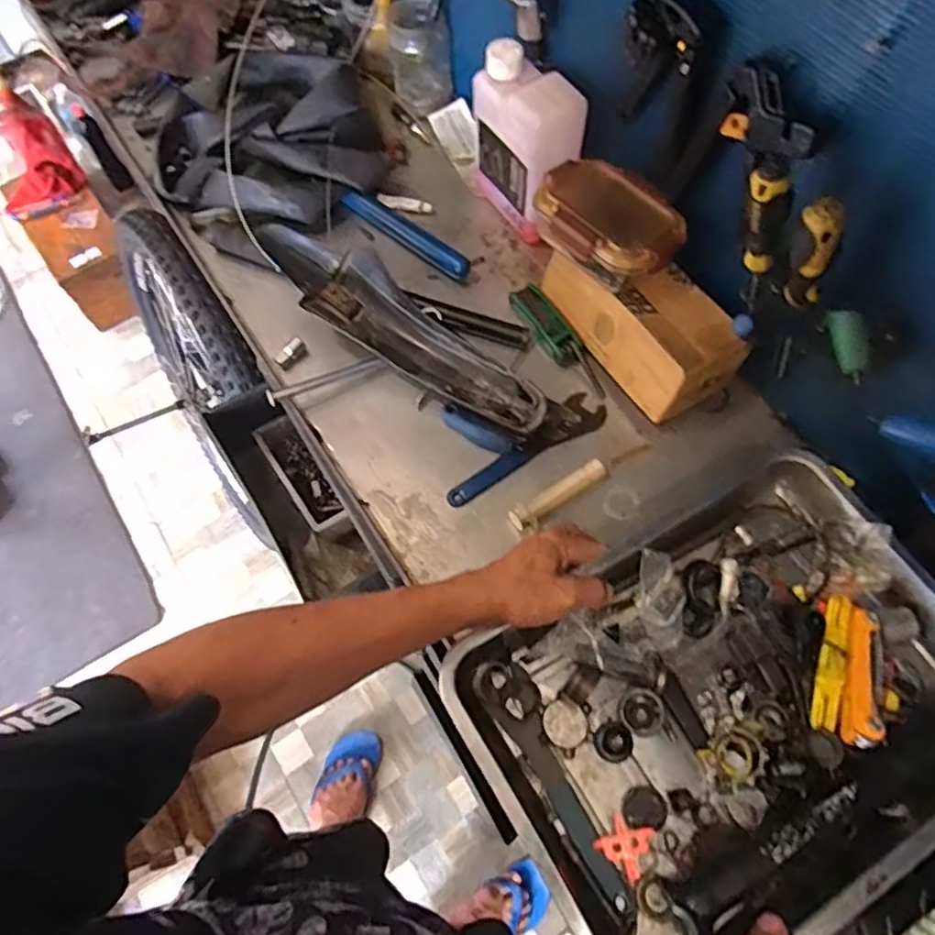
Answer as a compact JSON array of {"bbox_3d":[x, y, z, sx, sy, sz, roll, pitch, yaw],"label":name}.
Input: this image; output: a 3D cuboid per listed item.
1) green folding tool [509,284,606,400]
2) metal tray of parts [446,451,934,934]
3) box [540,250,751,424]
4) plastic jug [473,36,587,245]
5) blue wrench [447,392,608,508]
[{"bbox_3d":[0.103,-0.145,0.720,0.033,0.023,0.154,-30,70,-13],"label":"green folding tool"},{"bbox_3d":[0.215,0.182,0.511,0.377,0.061,0.277,-28,69,-12],"label":"metal tray of parts"},{"bbox_3d":[0.181,-0.158,0.690,0.097,0.098,0.218,-31,70,-13],"label":"box"},{"bbox_3d":[0.062,-0.349,0.722,0.067,0.181,0.135,-38,72,-16],"label":"plastic jug"},{"bbox_3d":[0.062,-0.019,0.676,0.195,0.012,0.042,-33,70,-14],"label":"blue wrench"}]

